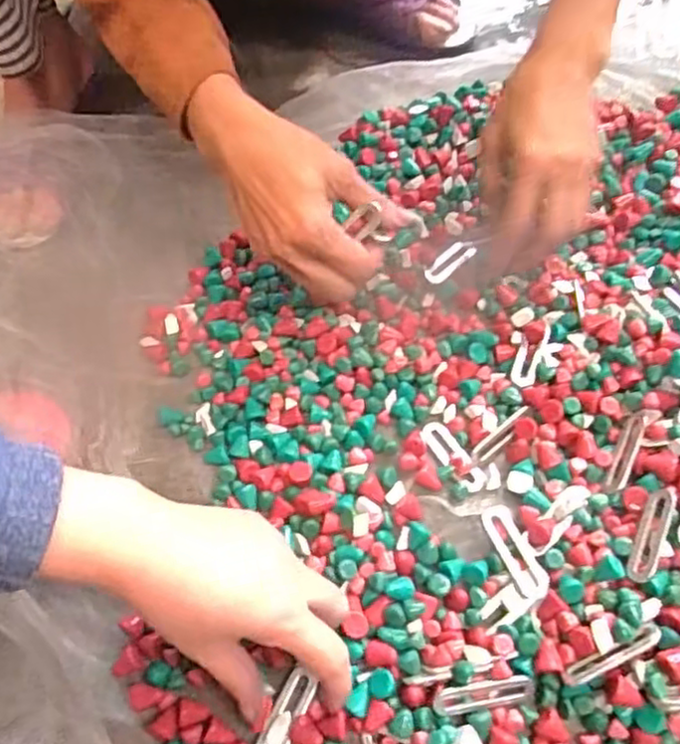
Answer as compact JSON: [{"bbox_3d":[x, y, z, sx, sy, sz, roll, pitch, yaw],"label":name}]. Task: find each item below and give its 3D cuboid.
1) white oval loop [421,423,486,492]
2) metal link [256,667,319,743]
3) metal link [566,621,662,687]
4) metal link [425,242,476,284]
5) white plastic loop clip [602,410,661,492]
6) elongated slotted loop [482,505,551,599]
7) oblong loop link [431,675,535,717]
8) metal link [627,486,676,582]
[{"bbox_3d":[0.072,0.053,0.448,0.021,0.007,0.054,-34,63,-15],"label":"white oval loop"},{"bbox_3d":[-0.029,0.184,0.371,0.017,0.004,0.051,21,62,16],"label":"metal link"},{"bbox_3d":[0.141,0.146,0.362,0.054,0.008,0.010,-30,61,2],"label":"metal link"},{"bbox_3d":[0.081,-0.082,0.524,0.042,0.004,0.018,-39,64,-17],"label":"metal link"},{"bbox_3d":[0.174,0.047,0.423,0.014,0.014,0.056,27,66,21],"label":"white plastic loop clip"},{"bbox_3d":[0.102,0.103,0.405,0.018,0.005,0.055,-22,59,-6],"label":"elongated slotted loop"},{"bbox_3d":[0.075,0.168,0.364,0.054,0.007,0.013,-12,58,0],"label":"oblong loop link"},{"bbox_3d":[0.172,0.089,0.388,0.017,0.005,0.056,6,56,44],"label":"metal link"}]

